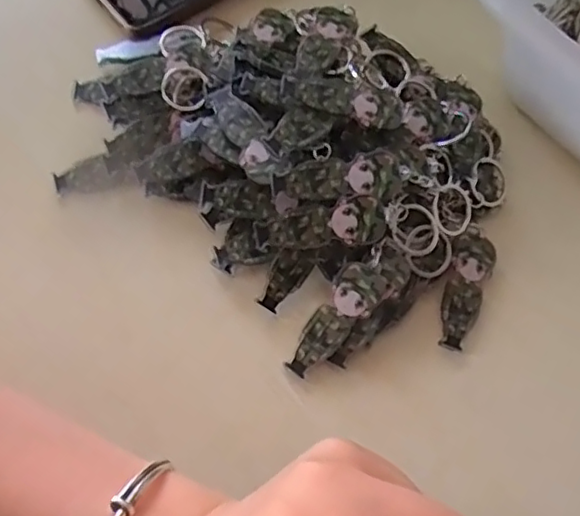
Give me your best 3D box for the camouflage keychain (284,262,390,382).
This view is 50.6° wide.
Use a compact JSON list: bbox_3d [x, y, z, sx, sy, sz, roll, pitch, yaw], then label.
[{"bbox_3d":[0.020,0.029,0.281,0.021,0.004,0.059,37,87,13],"label":"camouflage keychain"}]

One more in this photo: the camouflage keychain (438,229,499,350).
[{"bbox_3d":[0.084,0.015,0.296,0.021,0.006,0.060,22,68,7],"label":"camouflage keychain"}]

